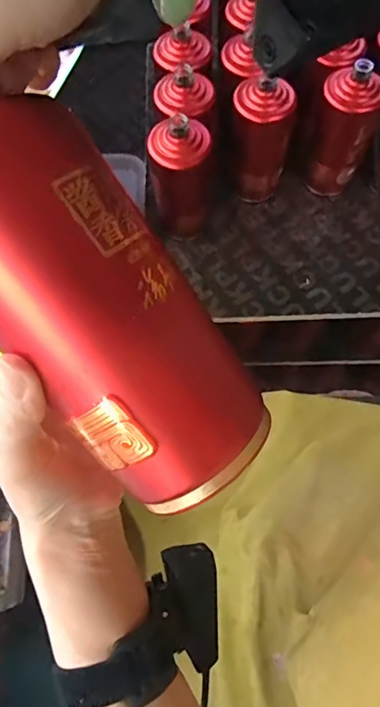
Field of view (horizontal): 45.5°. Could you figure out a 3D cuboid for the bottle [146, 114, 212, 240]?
[{"bbox_3d":[-0.017,-0.226,0.642,0.087,0.200,0.077,-8,66,-3],"label":"bottle"}]

